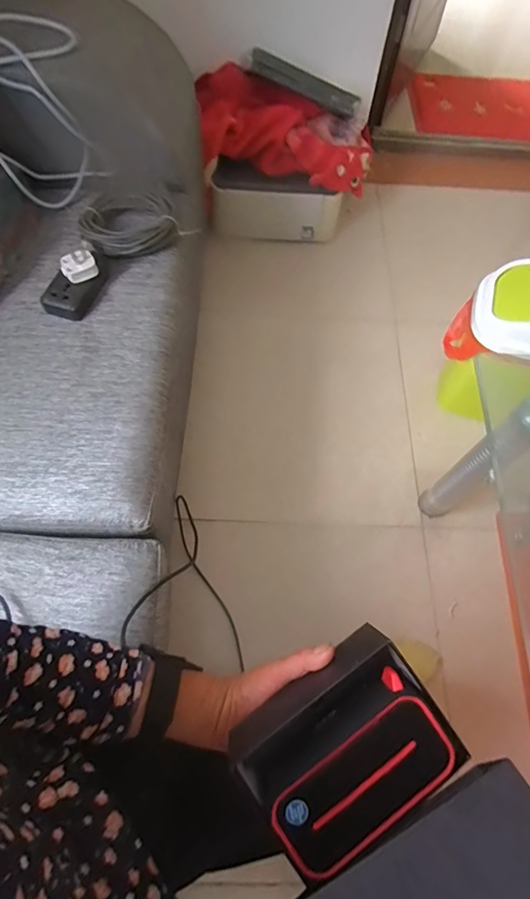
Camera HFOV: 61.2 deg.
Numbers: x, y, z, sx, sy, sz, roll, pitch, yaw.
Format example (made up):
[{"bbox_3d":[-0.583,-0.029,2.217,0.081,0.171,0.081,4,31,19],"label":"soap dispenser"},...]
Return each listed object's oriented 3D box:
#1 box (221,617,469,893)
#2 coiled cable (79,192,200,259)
[{"bbox_3d":[0.061,0.226,0.343,0.151,0.056,0.106,-33,70,-17],"label":"box"},{"bbox_3d":[-0.208,-0.366,0.722,0.162,0.040,0.118,-23,67,-13],"label":"coiled cable"}]

